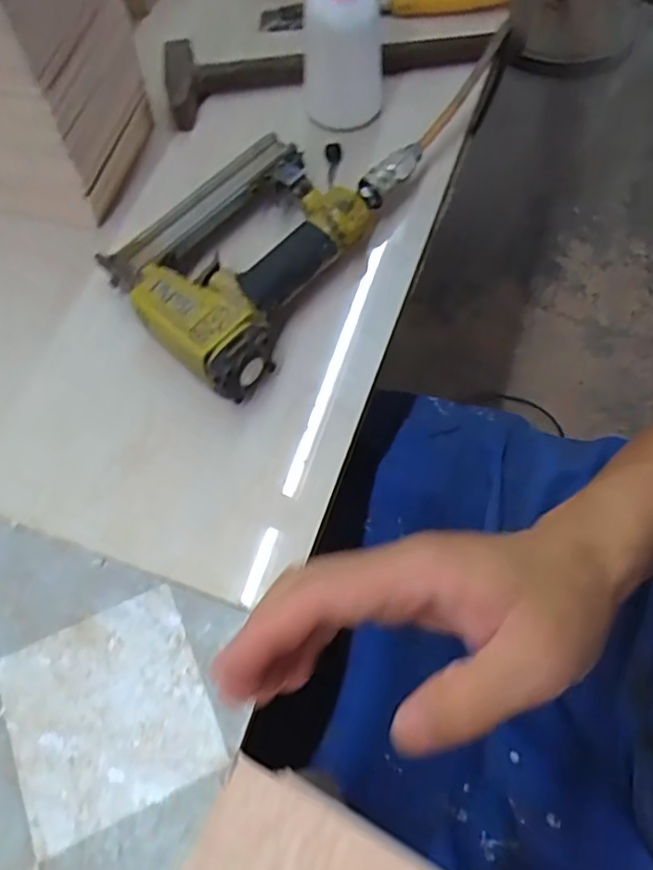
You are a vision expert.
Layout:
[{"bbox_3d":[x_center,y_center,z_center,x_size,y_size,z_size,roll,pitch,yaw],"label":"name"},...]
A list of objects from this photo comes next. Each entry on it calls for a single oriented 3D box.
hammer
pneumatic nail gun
[{"bbox_3d":[0.009,-0.338,0.543,0.298,0.030,0.085,-10,66,-6],"label":"hammer"},{"bbox_3d":[-0.057,-0.150,0.440,0.144,0.056,0.239,29,69,12],"label":"pneumatic nail gun"}]

